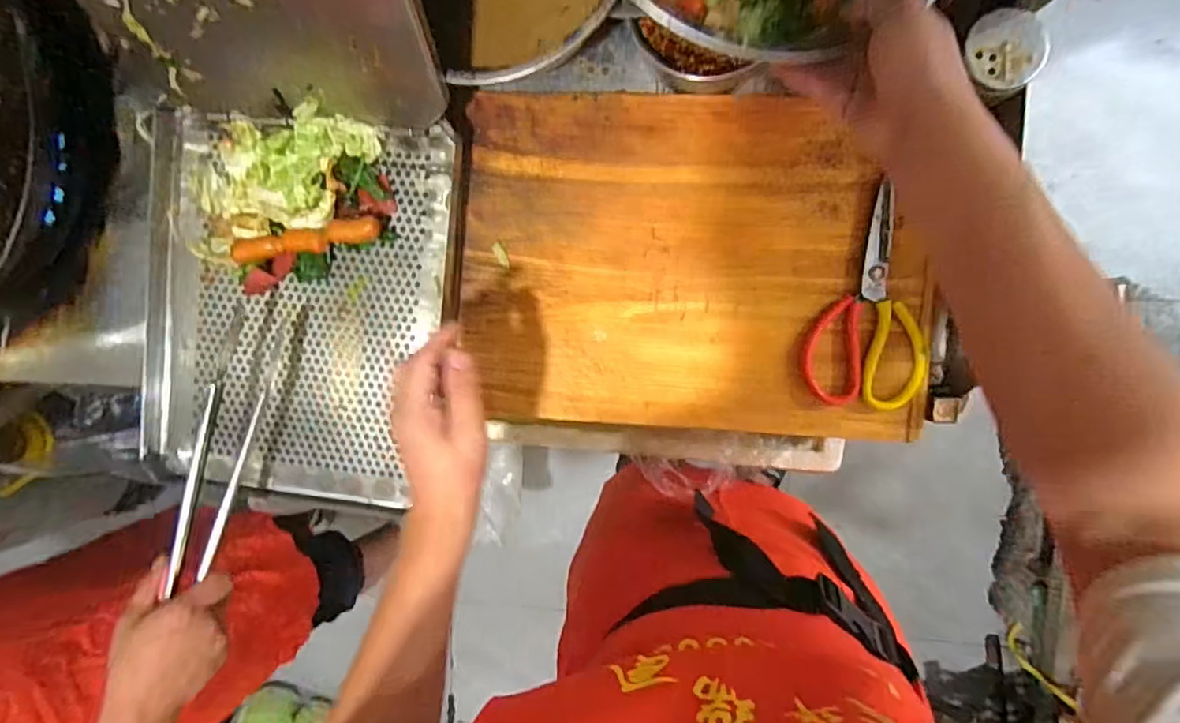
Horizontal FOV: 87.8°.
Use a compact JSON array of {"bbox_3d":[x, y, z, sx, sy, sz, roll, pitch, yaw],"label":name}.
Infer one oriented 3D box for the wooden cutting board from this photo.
[{"bbox_3d":[0.099,-0.098,0.622,0.458,0.024,0.334,2,95,5],"label":"wooden cutting board"}]

